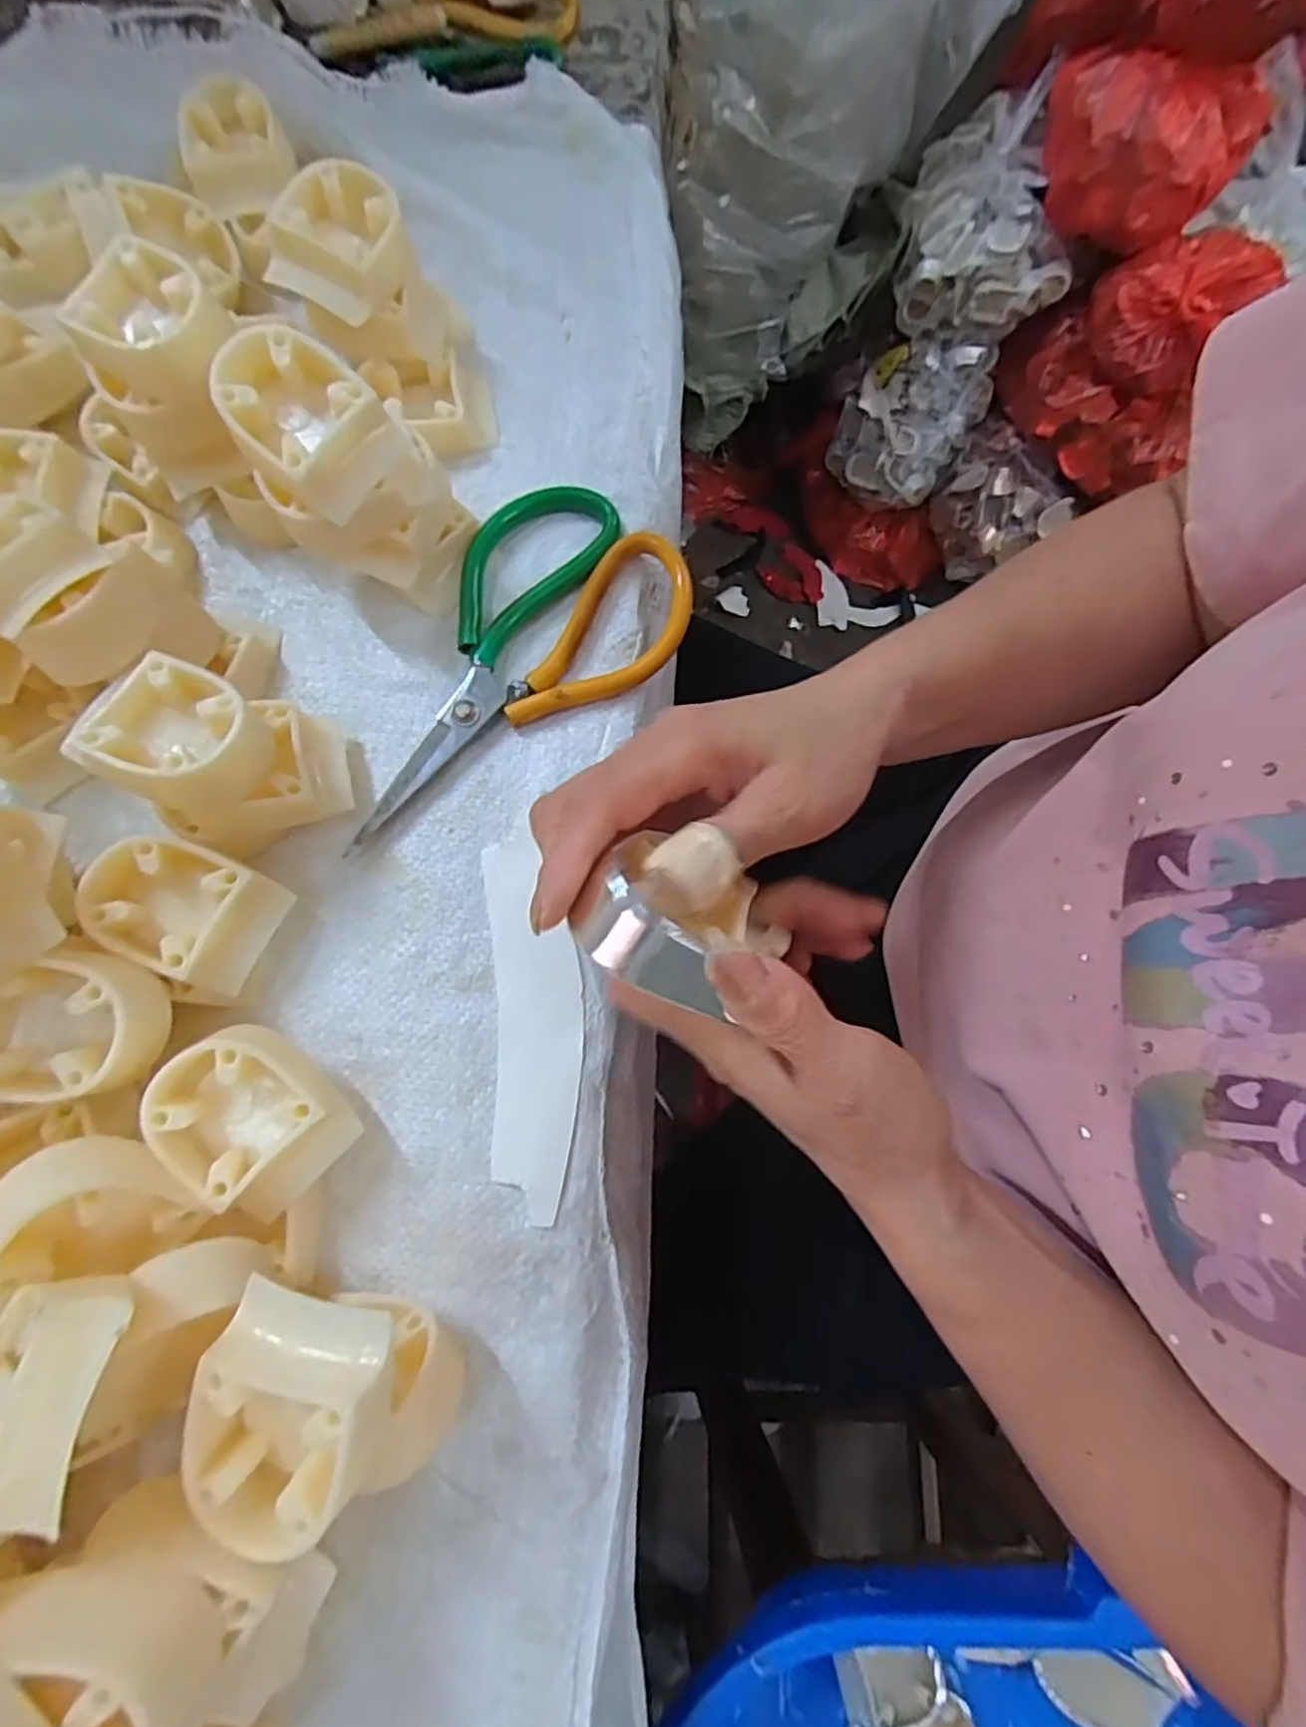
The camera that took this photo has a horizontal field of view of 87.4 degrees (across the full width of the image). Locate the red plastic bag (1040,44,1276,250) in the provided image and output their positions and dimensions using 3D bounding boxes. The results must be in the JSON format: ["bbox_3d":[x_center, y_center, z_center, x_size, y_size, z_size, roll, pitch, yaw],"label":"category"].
[{"bbox_3d":[0.548,-0.793,0.756,0.229,0.105,0.145,15,77,2],"label":"red plastic bag"}]

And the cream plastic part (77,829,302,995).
[{"bbox_3d":[-0.177,0.017,0.261,0.061,0.028,0.047,28,71,-11],"label":"cream plastic part"}]

